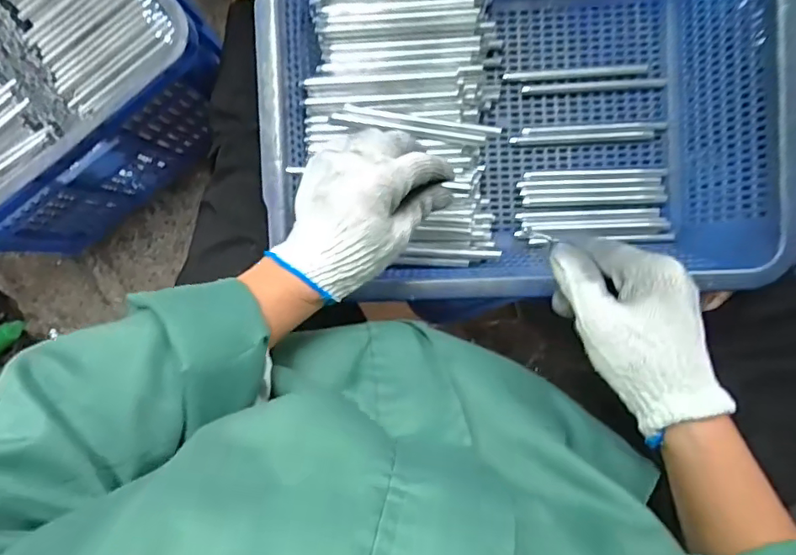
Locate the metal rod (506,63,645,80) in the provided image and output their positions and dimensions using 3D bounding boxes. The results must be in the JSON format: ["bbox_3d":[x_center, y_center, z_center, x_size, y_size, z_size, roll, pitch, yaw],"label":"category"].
[{"bbox_3d":[0.189,-0.218,0.575,0.148,0.005,0.010,-2,91,3],"label":"metal rod"}]

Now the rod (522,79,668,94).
[{"bbox_3d":[0.208,-0.203,0.574,0.147,0.005,0.010,-2,91,3],"label":"rod"}]

